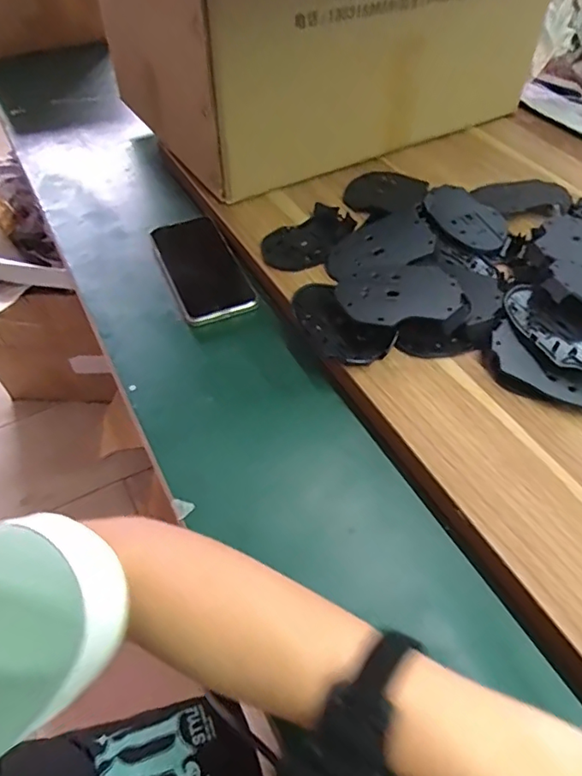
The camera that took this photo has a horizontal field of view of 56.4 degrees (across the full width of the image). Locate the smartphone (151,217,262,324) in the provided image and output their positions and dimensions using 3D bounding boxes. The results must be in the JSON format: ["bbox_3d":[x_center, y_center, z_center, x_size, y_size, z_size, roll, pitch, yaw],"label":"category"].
[{"bbox_3d":[-0.102,-0.136,0.605,0.078,0.010,0.174,-20,56,-15],"label":"smartphone"}]

